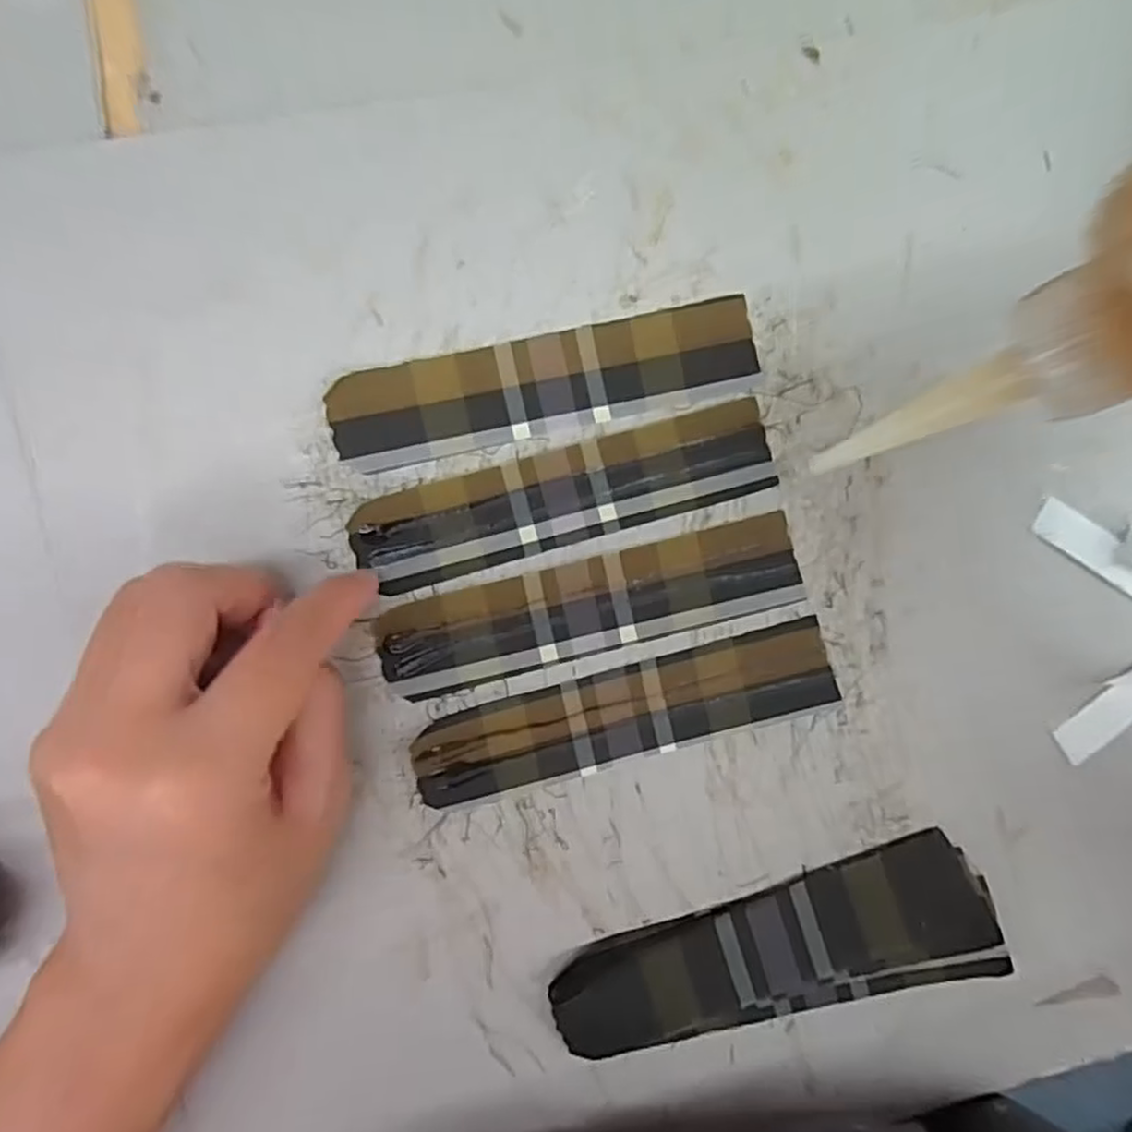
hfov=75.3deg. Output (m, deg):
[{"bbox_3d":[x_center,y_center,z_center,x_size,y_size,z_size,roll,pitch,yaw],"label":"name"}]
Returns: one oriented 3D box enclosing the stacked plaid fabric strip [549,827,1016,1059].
[{"bbox_3d":[0.072,0.130,0.244,0.149,0.011,0.047,-13,92,-6],"label":"stacked plaid fabric strip"}]

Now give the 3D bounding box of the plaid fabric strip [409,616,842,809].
[{"bbox_3d":[0.021,0.049,0.245,0.140,0.006,0.031,-15,92,-6],"label":"plaid fabric strip"}]

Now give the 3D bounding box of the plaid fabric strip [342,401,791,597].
[{"bbox_3d":[0.001,-0.024,0.244,0.139,0.004,0.031,-16,92,-6],"label":"plaid fabric strip"}]

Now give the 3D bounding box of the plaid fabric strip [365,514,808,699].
[{"bbox_3d":[0.010,0.013,0.244,0.141,0.004,0.031,-14,92,-6],"label":"plaid fabric strip"}]

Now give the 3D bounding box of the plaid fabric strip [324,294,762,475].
[{"bbox_3d":[-0.005,-0.060,0.241,0.140,0.004,0.032,-13,92,-6],"label":"plaid fabric strip"}]

